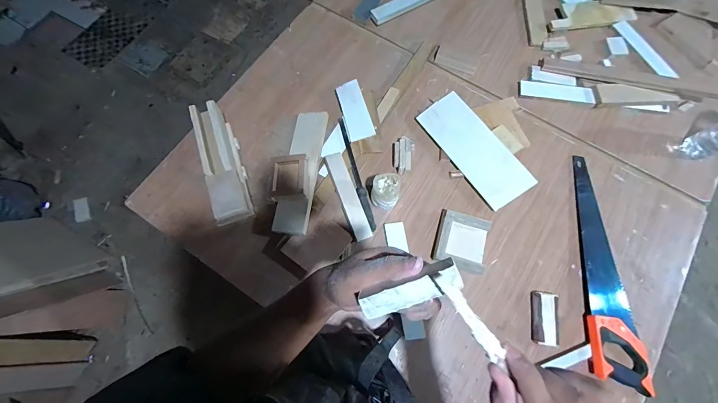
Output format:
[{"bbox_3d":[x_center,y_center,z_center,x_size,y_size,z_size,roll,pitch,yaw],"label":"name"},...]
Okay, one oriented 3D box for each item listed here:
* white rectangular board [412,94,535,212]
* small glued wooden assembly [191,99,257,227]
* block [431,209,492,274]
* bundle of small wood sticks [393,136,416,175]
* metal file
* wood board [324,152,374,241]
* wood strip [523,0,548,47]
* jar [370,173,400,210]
[{"bbox_3d":[0.284,-0.128,0.759,0.114,0.008,0.301,-39,78,10],"label":"white rectangular board"},{"bbox_3d":[-0.326,-0.094,0.736,0.080,0.071,0.293,-16,74,-5],"label":"small glued wooden assembly"},{"bbox_3d":[0.240,0.092,0.711,0.117,0.041,0.122,17,74,5],"label":"block"},{"bbox_3d":[0.112,-0.115,0.765,0.048,0.030,0.091,3,74,1],"label":"bundle of small wood sticks"},{"bbox_3d":[-0.009,-0.073,0.767,0.023,0.020,0.299,-15,74,-4],"label":"metal file"},{"bbox_3d":[-0.024,-0.016,0.741,0.044,0.013,0.222,-20,75,-6],"label":"wood board"},{"bbox_3d":[0.525,-0.604,0.934,0.055,0.008,0.315,3,74,1],"label":"wood strip"},{"bbox_3d":[0.061,-0.022,0.708,0.065,0.082,0.064,0,74,0],"label":"jar"}]

